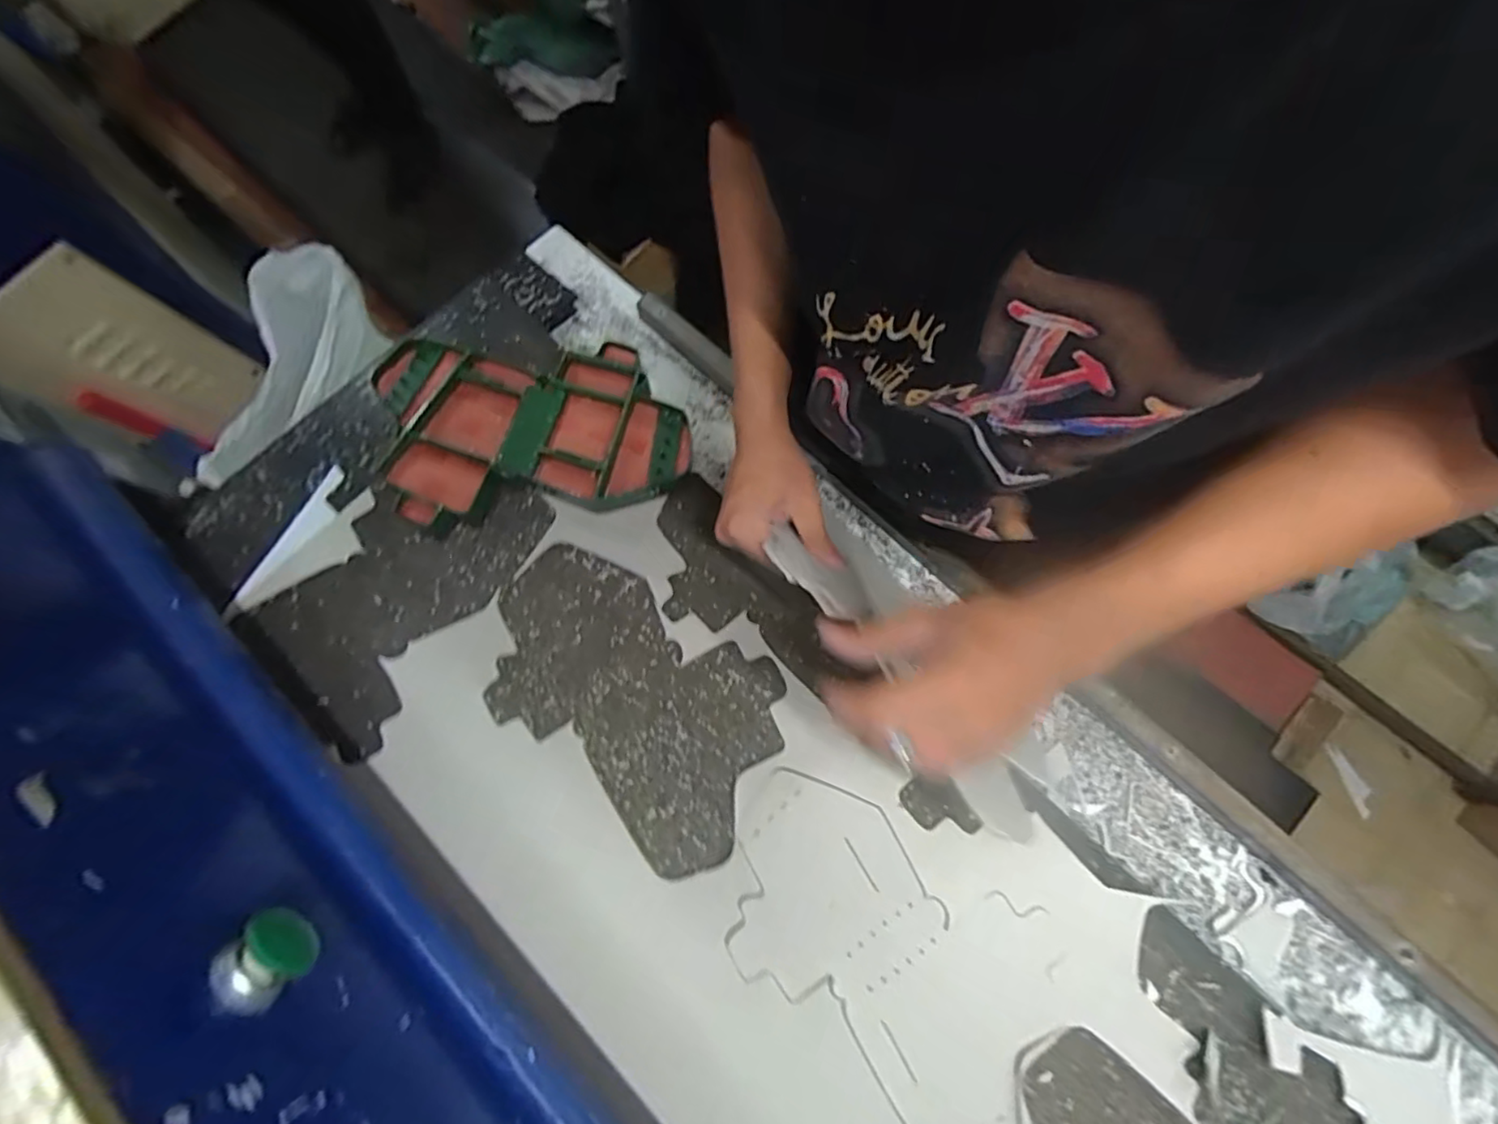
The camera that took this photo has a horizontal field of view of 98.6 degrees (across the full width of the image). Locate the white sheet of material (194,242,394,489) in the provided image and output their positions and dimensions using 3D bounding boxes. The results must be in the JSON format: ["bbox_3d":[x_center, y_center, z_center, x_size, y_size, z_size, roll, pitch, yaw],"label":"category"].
[{"bbox_3d":[-0.612,-0.259,0.865,0.162,0.116,0.455,-9,58,-4],"label":"white sheet of material"}]

